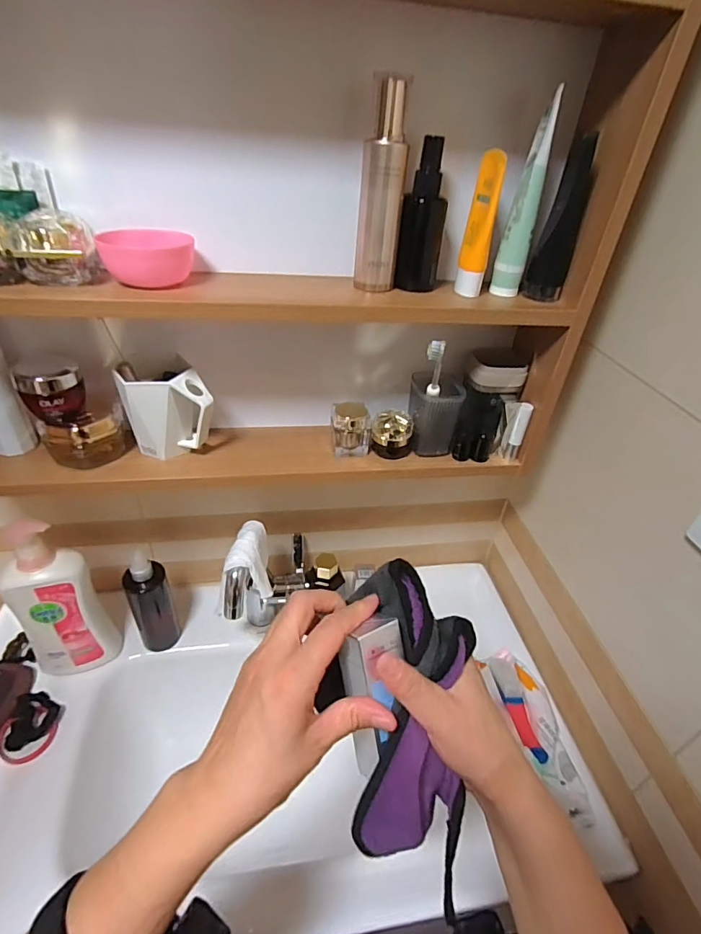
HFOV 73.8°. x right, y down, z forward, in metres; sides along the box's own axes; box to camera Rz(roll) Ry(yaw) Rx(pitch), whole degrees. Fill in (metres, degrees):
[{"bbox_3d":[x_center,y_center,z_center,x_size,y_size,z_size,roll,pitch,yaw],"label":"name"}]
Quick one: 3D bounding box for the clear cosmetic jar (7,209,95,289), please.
[{"bbox_3d":[-0.264,-0.199,0.428,0.058,0.055,0.060,3,37,-3],"label":"clear cosmetic jar"}]

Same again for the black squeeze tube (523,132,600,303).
[{"bbox_3d":[0.217,-0.249,0.478,0.039,0.144,0.040,18,39,17],"label":"black squeeze tube"}]

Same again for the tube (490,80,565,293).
[{"bbox_3d":[0.174,-0.259,0.463,0.030,0.170,0.029,15,38,13],"label":"tube"}]

